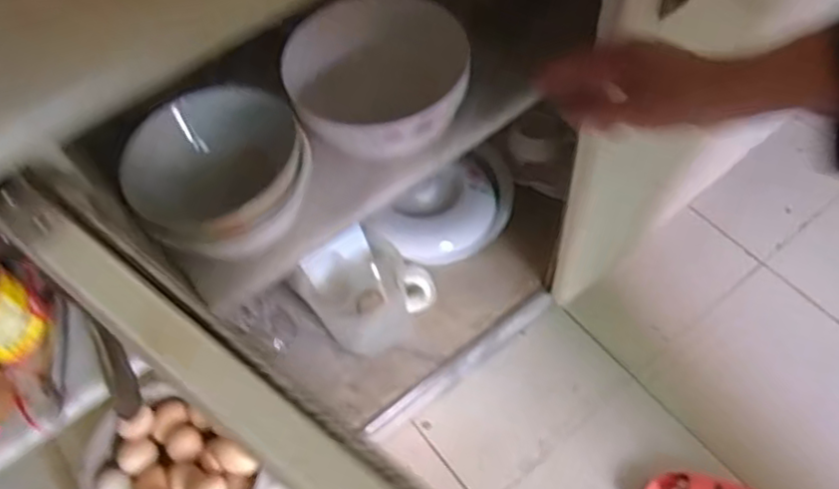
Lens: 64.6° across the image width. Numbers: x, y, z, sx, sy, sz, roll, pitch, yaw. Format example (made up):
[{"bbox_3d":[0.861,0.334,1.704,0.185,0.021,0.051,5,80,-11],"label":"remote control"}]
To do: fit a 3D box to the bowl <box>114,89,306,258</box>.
[{"bbox_3d":[-0.168,-0.064,0.595,0.127,0.085,0.134,-2,58,4],"label":"bowl"}]

